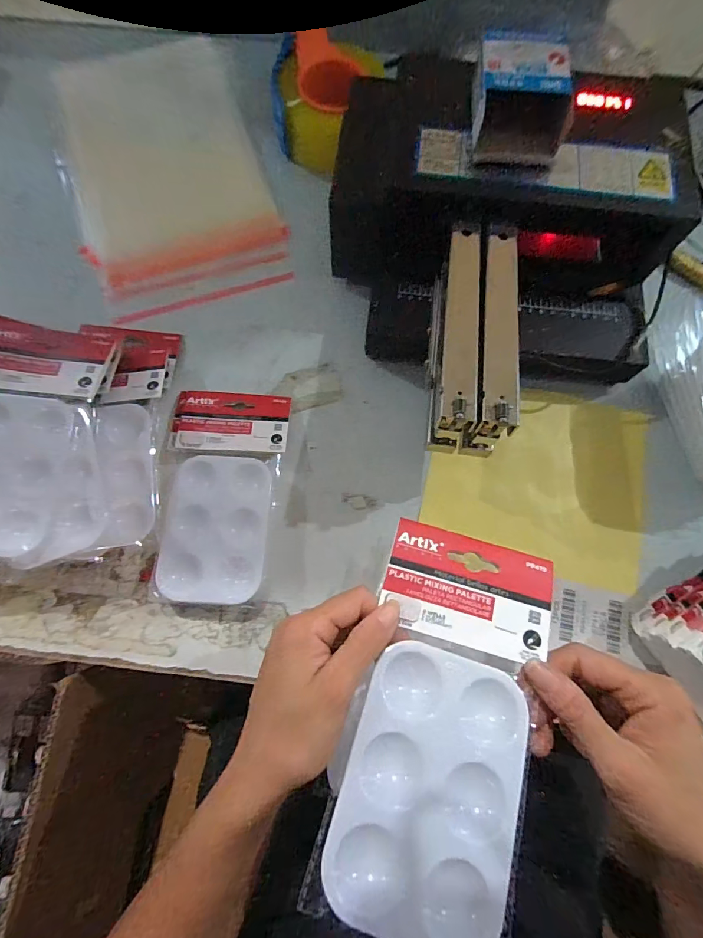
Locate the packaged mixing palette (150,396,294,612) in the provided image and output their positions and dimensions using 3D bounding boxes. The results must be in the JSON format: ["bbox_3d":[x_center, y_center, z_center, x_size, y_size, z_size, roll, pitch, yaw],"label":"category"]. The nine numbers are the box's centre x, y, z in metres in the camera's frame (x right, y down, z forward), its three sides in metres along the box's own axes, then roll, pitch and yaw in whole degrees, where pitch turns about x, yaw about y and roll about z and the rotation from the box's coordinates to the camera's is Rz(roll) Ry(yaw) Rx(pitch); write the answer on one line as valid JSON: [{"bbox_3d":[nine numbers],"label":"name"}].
[{"bbox_3d":[-0.116,0.015,0.366,0.103,0.018,0.194,3,69,-2],"label":"packaged mixing palette"}]

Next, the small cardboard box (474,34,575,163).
[{"bbox_3d":[0.139,-0.304,0.340,0.073,0.038,0.093,6,75,1],"label":"small cardboard box"}]

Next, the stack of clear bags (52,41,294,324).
[{"bbox_3d":[-0.223,-0.352,0.490,0.213,0.018,0.384,-21,76,-6],"label":"stack of clear bags"}]

